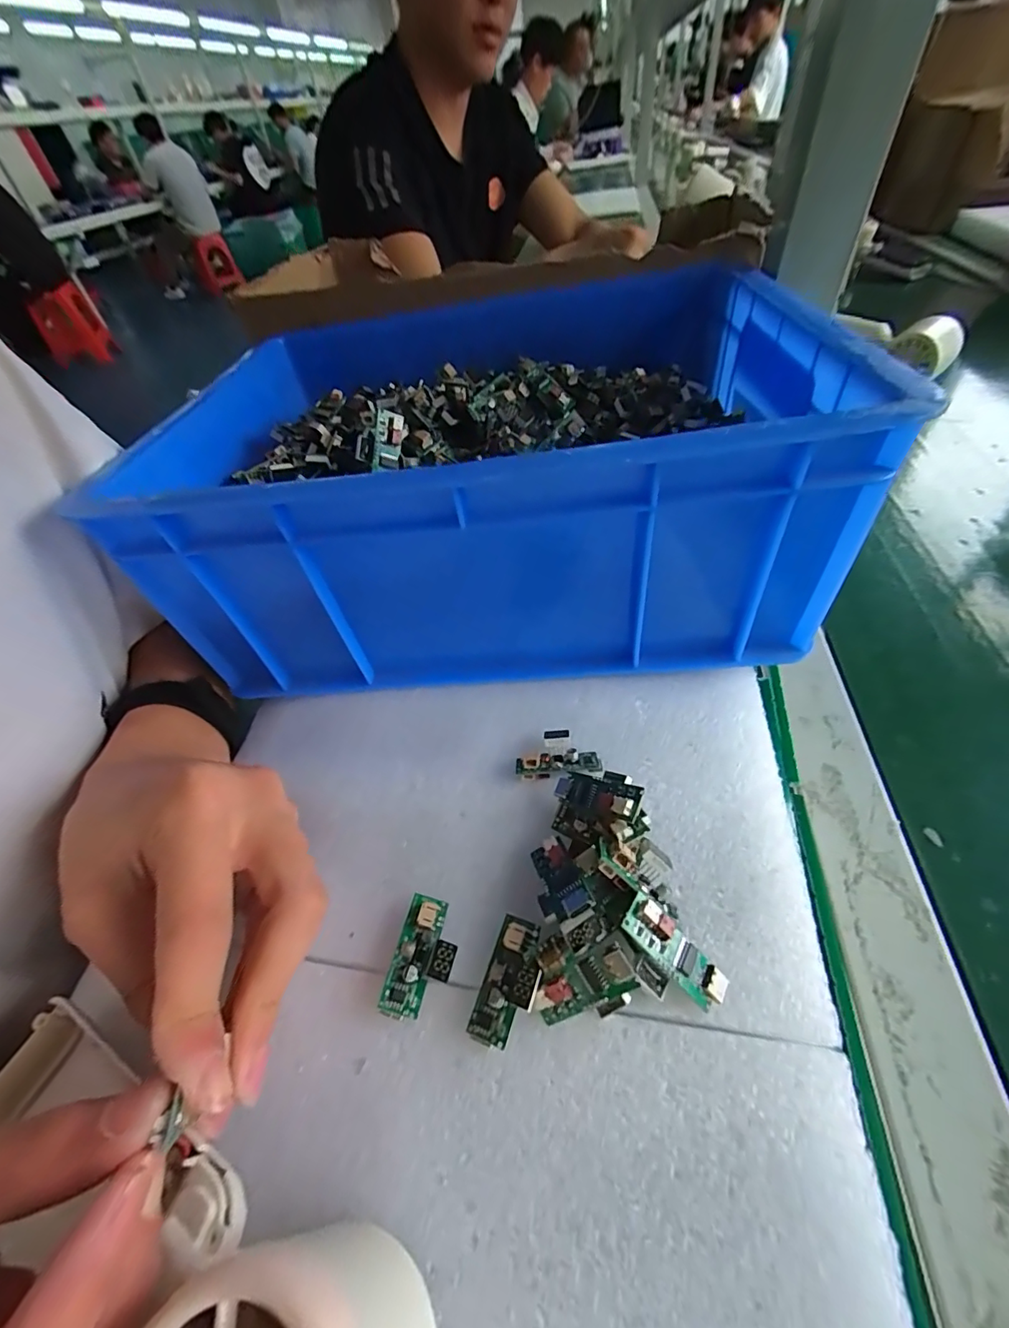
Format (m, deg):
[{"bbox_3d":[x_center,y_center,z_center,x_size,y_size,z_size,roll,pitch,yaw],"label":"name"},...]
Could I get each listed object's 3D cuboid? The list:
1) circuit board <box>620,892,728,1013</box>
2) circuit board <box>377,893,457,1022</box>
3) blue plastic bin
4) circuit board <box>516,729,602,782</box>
[{"bbox_3d":[0.056,0.096,0.159,0.038,0.005,0.014,44,62,6],"label":"circuit board"},{"bbox_3d":[-0.029,0.106,0.175,0.022,0.012,0.038,5,51,12],"label":"circuit board"},{"bbox_3d":[-0.008,-0.126,0.294,0.320,0.127,0.256,-3,50,5],"label":"blue plastic bin"},{"bbox_3d":[0.024,0.042,0.224,0.037,0.008,0.021,-8,49,1],"label":"circuit board"}]

